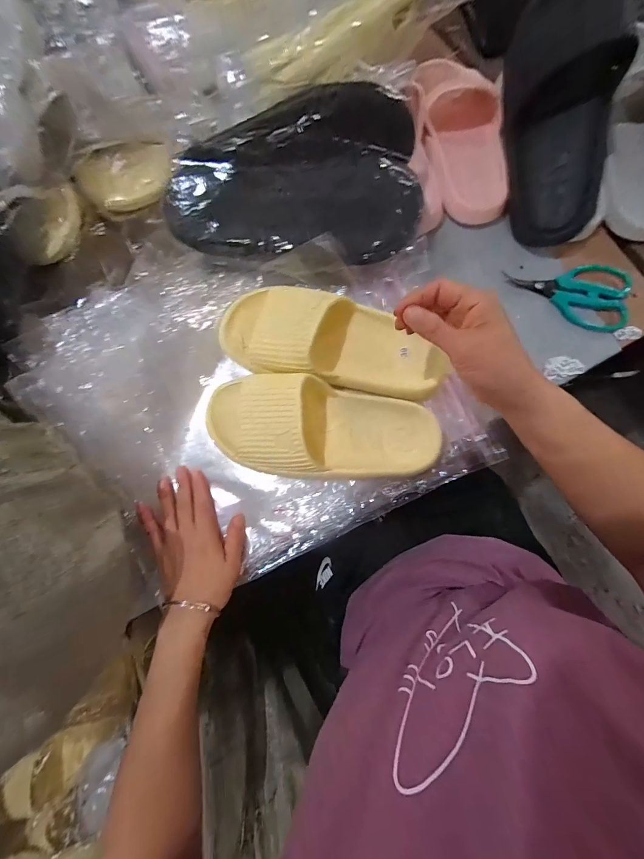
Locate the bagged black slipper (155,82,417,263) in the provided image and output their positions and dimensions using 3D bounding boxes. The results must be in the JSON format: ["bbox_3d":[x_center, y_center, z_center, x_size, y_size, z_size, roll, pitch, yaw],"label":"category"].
[{"bbox_3d":[-0.022,-0.260,0.380,0.268,0.103,0.133,-5,80,3],"label":"bagged black slipper"}]

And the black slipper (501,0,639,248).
[{"bbox_3d":[0.263,-0.343,0.379,0.099,0.082,0.250,-8,107,0],"label":"black slipper"}]

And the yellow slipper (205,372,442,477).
[{"bbox_3d":[-0.002,-0.001,0.362,0.250,0.070,0.100,5,80,5],"label":"yellow slipper"}]

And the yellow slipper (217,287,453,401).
[{"bbox_3d":[0.013,-0.095,0.376,0.248,0.063,0.097,13,80,-5],"label":"yellow slipper"}]

